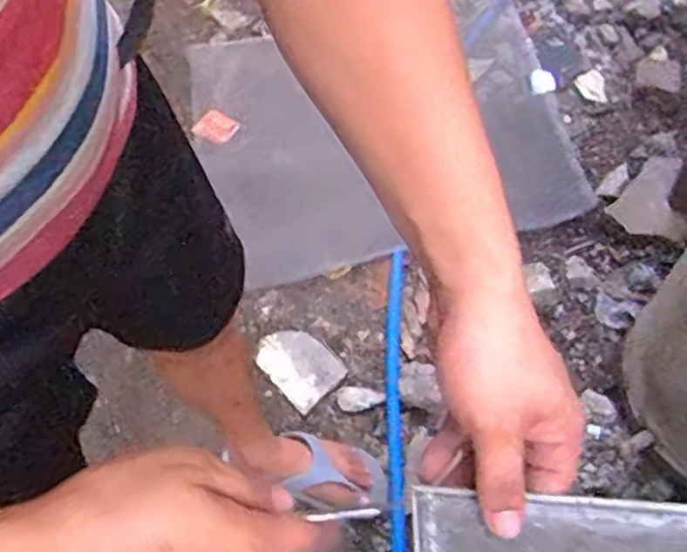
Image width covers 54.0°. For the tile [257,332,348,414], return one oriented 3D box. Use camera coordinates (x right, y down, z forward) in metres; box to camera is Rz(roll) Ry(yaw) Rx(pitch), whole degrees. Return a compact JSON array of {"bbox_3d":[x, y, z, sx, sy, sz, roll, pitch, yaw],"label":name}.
[{"bbox_3d":[-0.081,0.156,1.187,0.110,0.011,0.151,-41,63,-16],"label":"tile"}]

